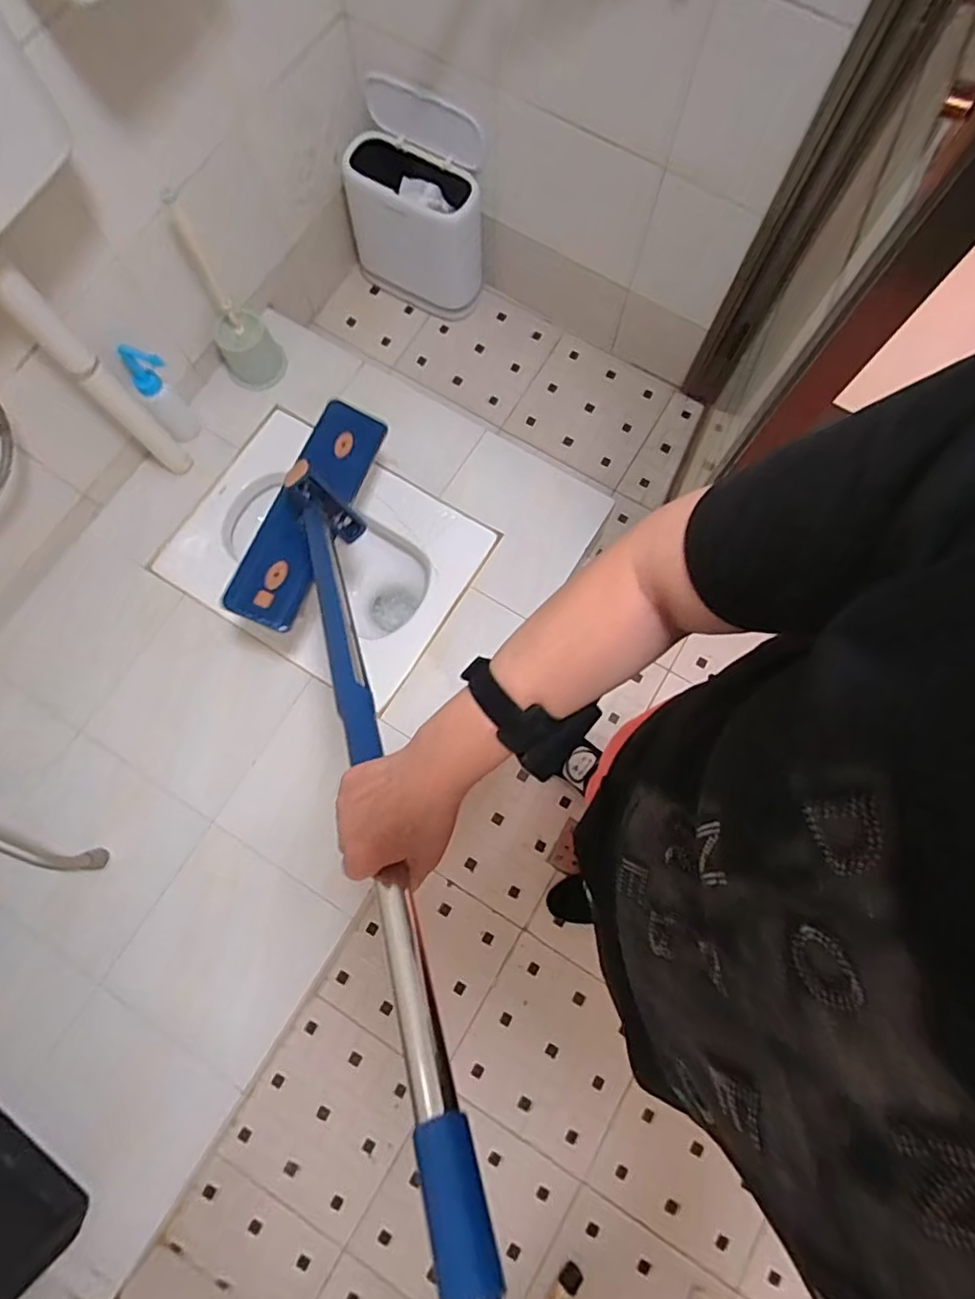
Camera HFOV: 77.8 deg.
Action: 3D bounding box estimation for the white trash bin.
[{"bbox_3d":[-0.154,-0.959,1.322,0.301,0.369,0.143,23,78,5],"label":"white trash bin"}]

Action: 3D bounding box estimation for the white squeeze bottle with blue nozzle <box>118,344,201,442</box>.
[{"bbox_3d":[-0.601,-0.472,1.114,0.070,0.204,0.055,-40,80,-9],"label":"white squeeze bottle with blue nozzle"}]

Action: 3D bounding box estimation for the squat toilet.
[{"bbox_3d":[-0.314,-0.182,1.240,0.537,0.173,0.402,31,78,7],"label":"squat toilet"}]

